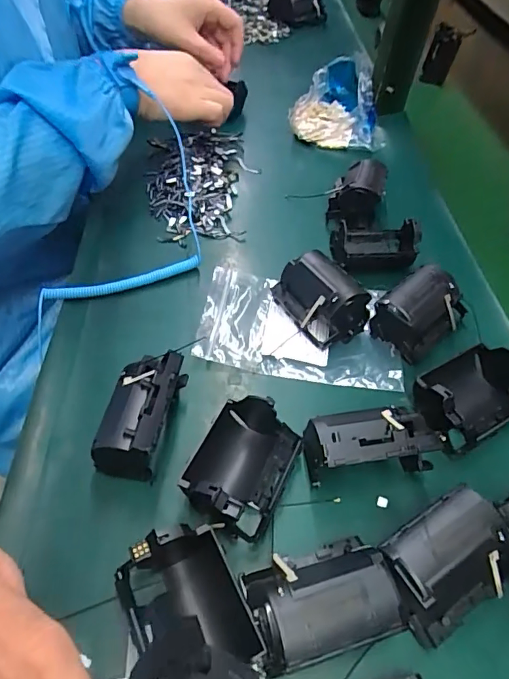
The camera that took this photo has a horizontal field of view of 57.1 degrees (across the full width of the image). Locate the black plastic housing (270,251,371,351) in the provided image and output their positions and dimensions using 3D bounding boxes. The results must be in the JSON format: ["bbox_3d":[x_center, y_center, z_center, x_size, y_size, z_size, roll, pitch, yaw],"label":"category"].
[{"bbox_3d":[0.051,-0.032,0.365,0.047,0.039,0.068,-25,55,-21],"label":"black plastic housing"}]

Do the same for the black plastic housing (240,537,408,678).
[{"bbox_3d":[0.031,0.131,0.229,0.069,0.042,0.043,-8,52,-17],"label":"black plastic housing"}]

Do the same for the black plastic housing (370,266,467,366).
[{"bbox_3d":[0.129,-0.022,0.359,0.066,0.040,0.044,-30,57,-24],"label":"black plastic housing"}]

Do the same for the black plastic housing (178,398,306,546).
[{"bbox_3d":[-0.008,0.071,0.275,0.056,0.042,0.078,21,53,15],"label":"black plastic housing"}]

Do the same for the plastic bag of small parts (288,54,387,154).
[{"bbox_3d":[0.107,-0.281,0.562,0.116,0.078,0.109,17,49,4],"label":"plastic bag of small parts"}]

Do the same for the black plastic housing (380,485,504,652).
[{"bbox_3d":[0.099,0.118,0.244,0.063,0.041,0.048,-23,55,-20],"label":"black plastic housing"}]

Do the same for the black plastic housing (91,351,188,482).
[{"bbox_3d":[-0.067,0.046,0.286,0.041,0.050,0.070,11,51,7],"label":"black plastic housing"}]

